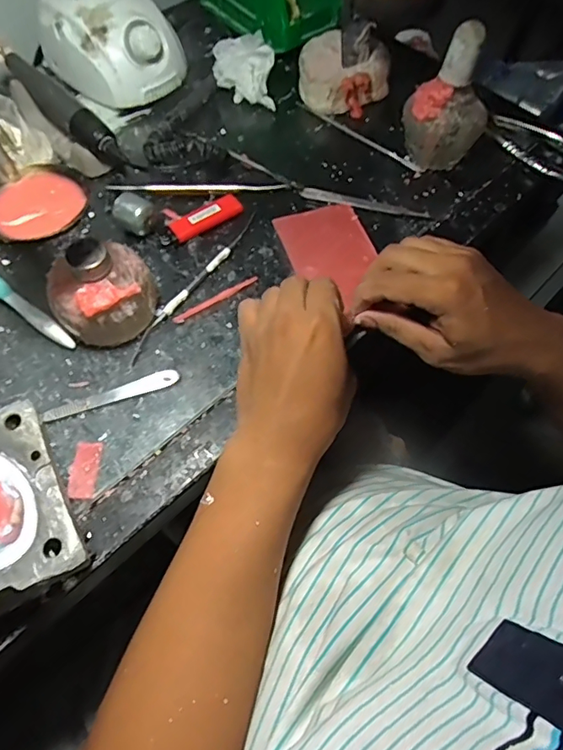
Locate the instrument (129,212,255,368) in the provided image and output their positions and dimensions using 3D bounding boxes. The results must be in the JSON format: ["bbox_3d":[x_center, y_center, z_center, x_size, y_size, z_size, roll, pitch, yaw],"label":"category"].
[{"bbox_3d":[-0.072,-0.078,0.434,0.011,0.008,0.181,31,65,13],"label":"instrument"}]

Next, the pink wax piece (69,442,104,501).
[{"bbox_3d":[-0.135,0.065,0.352,0.018,0.004,0.040,3,62,-1],"label":"pink wax piece"}]

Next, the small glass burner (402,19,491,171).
[{"bbox_3d":[0.156,-0.250,0.474,0.060,0.128,0.056,-27,67,-16],"label":"small glass burner"}]

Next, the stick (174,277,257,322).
[{"bbox_3d":[-0.055,-0.064,0.429,0.079,0.004,0.008,-31,68,-17],"label":"stick"}]

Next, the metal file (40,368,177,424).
[{"bbox_3d":[-0.125,0.015,0.379,0.098,0.004,0.013,-19,65,-12],"label":"metal file"}]

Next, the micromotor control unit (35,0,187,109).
[{"bbox_3d":[-0.174,-0.349,0.532,0.134,0.080,0.100,38,67,16],"label":"micromotor control unit"}]

